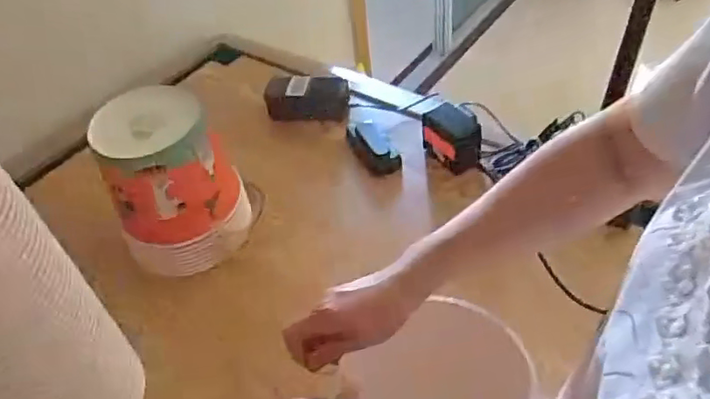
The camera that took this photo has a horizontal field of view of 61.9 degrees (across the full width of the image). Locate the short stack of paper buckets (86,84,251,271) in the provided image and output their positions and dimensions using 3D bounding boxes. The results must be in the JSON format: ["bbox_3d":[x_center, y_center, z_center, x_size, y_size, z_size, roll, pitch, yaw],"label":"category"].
[{"bbox_3d":[-0.225,-0.037,0.751,0.142,0.192,0.172,-19,46,-11],"label":"short stack of paper buckets"}]

